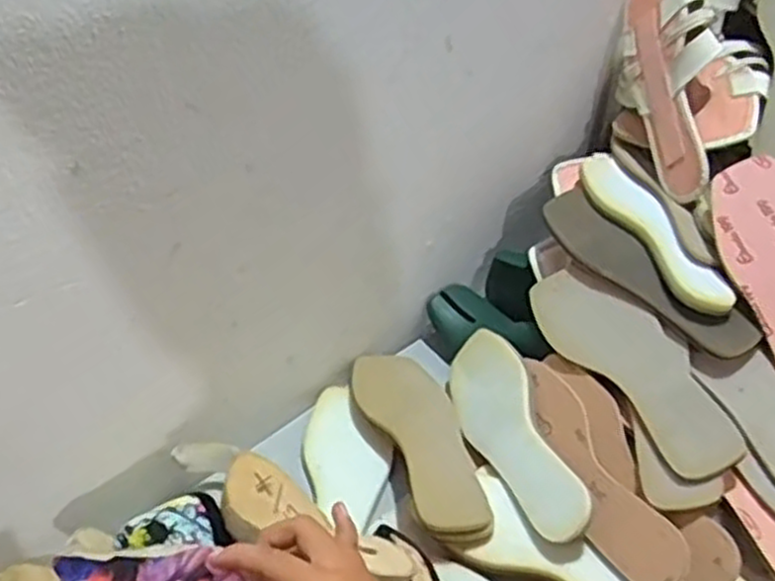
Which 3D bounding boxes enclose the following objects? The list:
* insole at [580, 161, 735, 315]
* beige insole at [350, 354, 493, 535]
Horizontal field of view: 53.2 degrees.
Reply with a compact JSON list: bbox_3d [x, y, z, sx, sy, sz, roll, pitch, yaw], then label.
[{"bbox_3d":[0.249,-0.058,0.740,0.052,0.024,0.239,-9,43,-12],"label":"insole"},{"bbox_3d":[0.033,0.128,0.697,0.078,0.032,0.219,-15,44,-18],"label":"beige insole"}]

